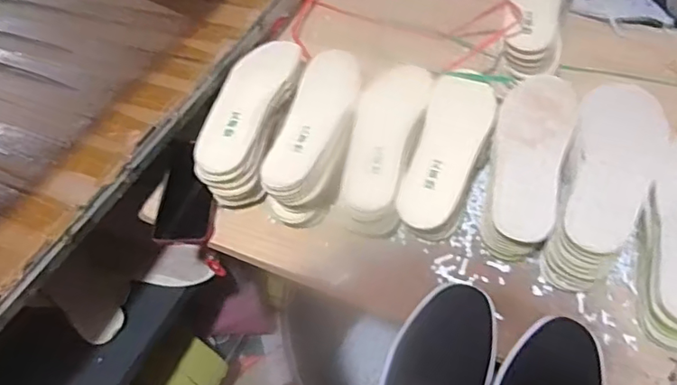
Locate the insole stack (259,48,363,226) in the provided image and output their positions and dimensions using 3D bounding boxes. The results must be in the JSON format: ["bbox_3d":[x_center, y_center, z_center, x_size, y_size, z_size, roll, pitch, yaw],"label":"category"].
[{"bbox_3d":[-0.022,-0.071,0.737,0.089,0.086,0.248,10,54,12],"label":"insole stack"}]

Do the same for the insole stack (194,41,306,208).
[{"bbox_3d":[-0.114,-0.097,0.756,0.092,0.078,0.242,9,54,11],"label":"insole stack"}]

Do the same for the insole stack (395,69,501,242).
[{"bbox_3d":[0.141,-0.044,0.708,0.086,0.079,0.253,14,55,14],"label":"insole stack"}]

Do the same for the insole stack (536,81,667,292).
[{"bbox_3d":[0.307,-0.020,0.640,0.099,0.073,0.269,20,69,18],"label":"insole stack"}]

